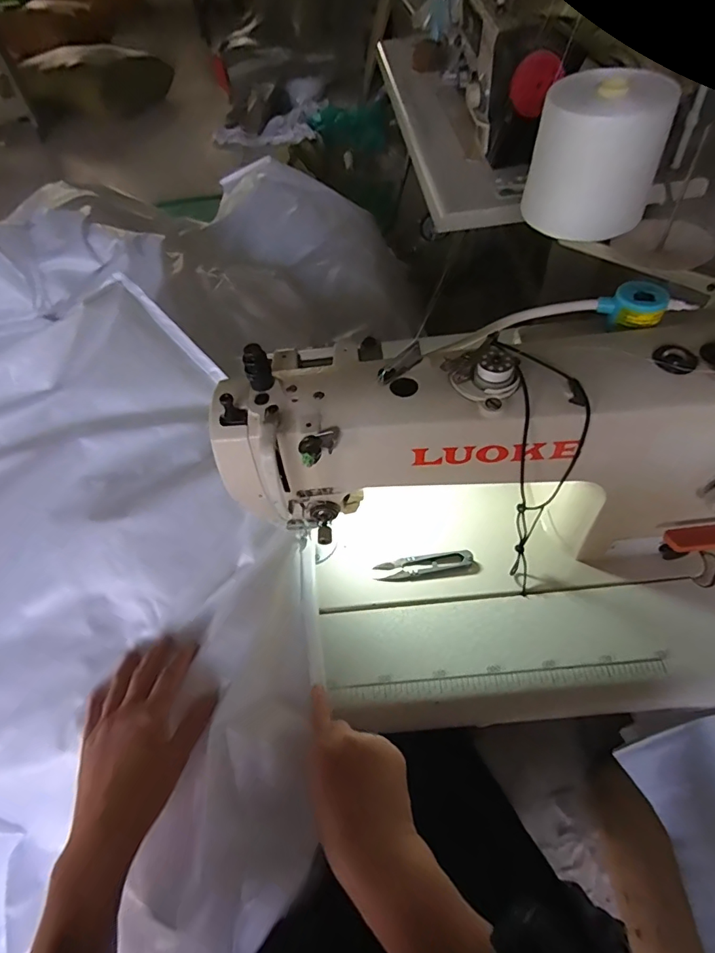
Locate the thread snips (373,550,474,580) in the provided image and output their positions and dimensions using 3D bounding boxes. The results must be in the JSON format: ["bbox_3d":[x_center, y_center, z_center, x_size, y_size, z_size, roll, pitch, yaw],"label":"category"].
[{"bbox_3d":[0.069,0.091,0.513,0.101,0.008,0.022,-10,54,-2],"label":"thread snips"}]

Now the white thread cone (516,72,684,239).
[{"bbox_3d":[0.320,-0.430,0.664,0.159,0.162,0.164,15,57,16],"label":"white thread cone"}]

